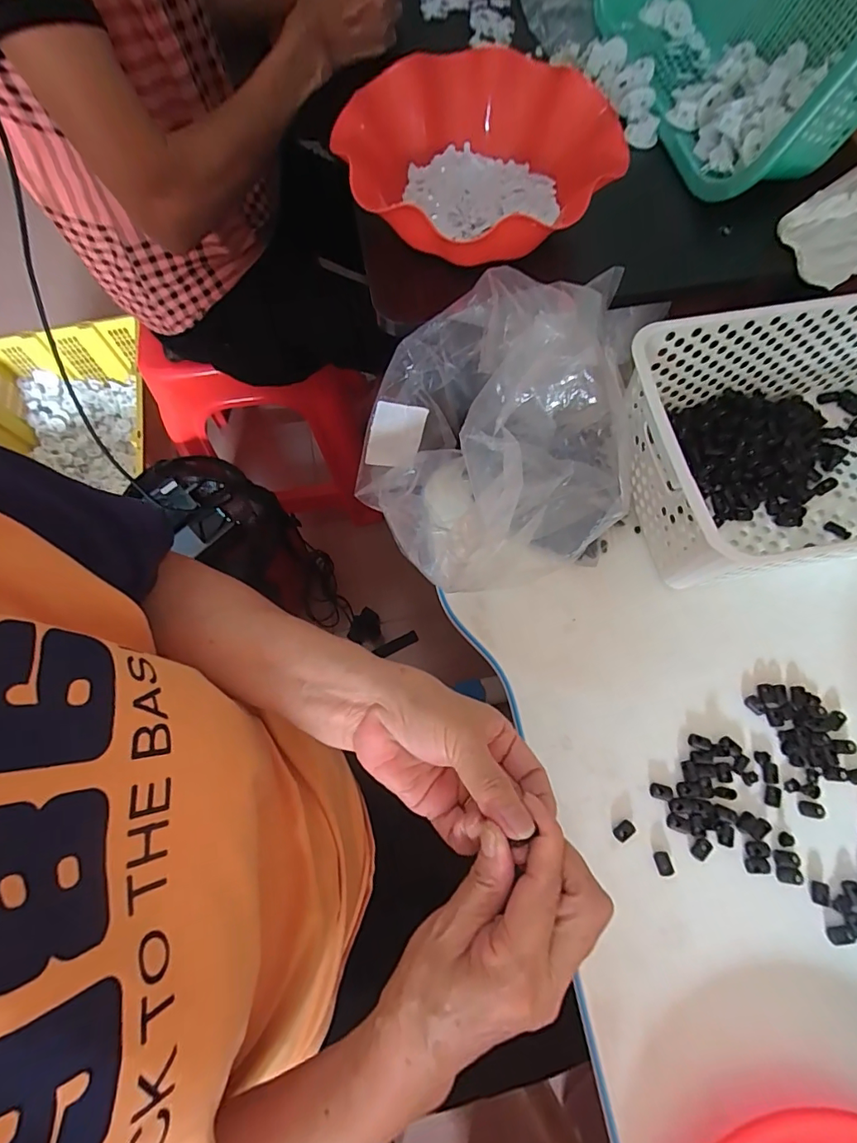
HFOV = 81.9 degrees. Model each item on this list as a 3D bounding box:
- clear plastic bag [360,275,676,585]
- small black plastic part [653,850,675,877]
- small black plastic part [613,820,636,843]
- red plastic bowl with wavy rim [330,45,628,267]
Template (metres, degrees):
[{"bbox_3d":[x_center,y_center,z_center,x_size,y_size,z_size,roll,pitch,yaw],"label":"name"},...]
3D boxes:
[{"bbox_3d":[0.042,-0.098,0.386,0.173,0.189,0.222,-32,73,-10],"label":"clear plastic bag"},{"bbox_3d":[0.169,0.210,0.355,0.011,0.004,0.015,-12,70,-3],"label":"small black plastic part"},{"bbox_3d":[0.143,0.190,0.361,0.016,0.004,0.011,-37,73,-11],"label":"small black plastic part"},{"bbox_3d":[0.045,-0.343,0.423,0.209,0.066,0.227,0,70,1],"label":"red plastic bowl with wavy rim"}]

